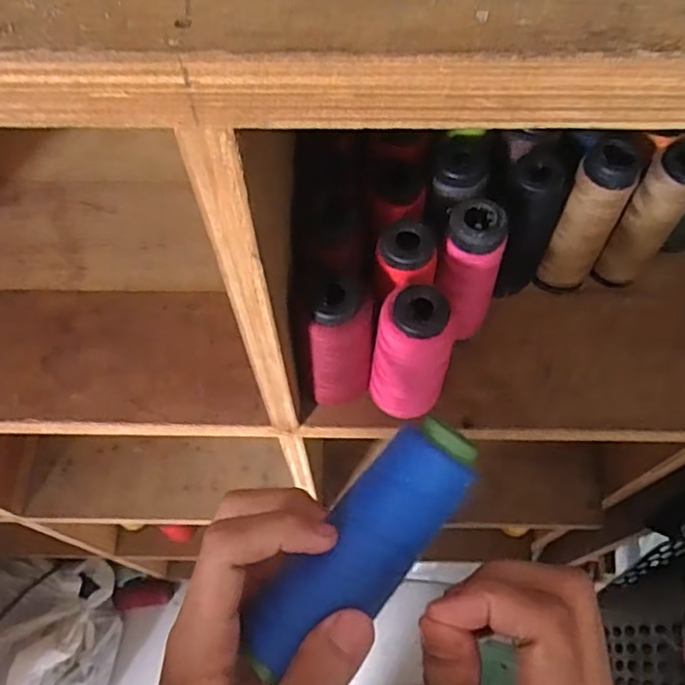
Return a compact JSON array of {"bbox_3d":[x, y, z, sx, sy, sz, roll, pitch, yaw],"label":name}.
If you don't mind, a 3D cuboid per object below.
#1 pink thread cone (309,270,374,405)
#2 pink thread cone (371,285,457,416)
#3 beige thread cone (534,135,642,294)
[{"bbox_3d":[0.000,0.002,0.370,0.033,0.102,0.033,4,63,2],"label":"pink thread cone"},{"bbox_3d":[0.041,0.010,0.366,0.043,0.106,0.034,17,65,8],"label":"pink thread cone"},{"bbox_3d":[0.161,-0.080,0.411,0.039,0.118,0.040,31,67,14],"label":"beige thread cone"}]

